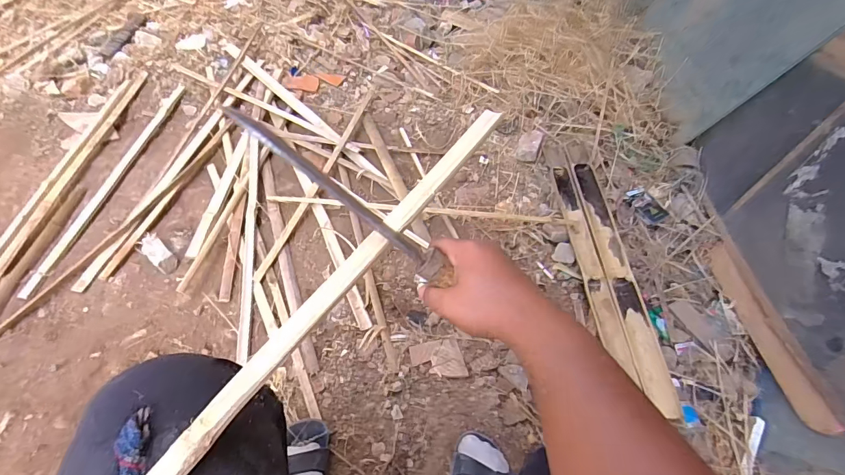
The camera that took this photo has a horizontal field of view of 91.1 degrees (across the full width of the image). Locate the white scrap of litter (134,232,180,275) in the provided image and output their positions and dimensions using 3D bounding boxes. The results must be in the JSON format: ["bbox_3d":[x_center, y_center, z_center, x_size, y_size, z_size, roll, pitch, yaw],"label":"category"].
[{"bbox_3d":[-0.581,0.029,0.898,0.120,0.028,0.046,37,60,21],"label":"white scrap of litter"}]

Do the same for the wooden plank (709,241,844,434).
[{"bbox_3d":[0.662,0.170,0.810,0.017,0.059,0.421,7,42,2],"label":"wooden plank"}]

